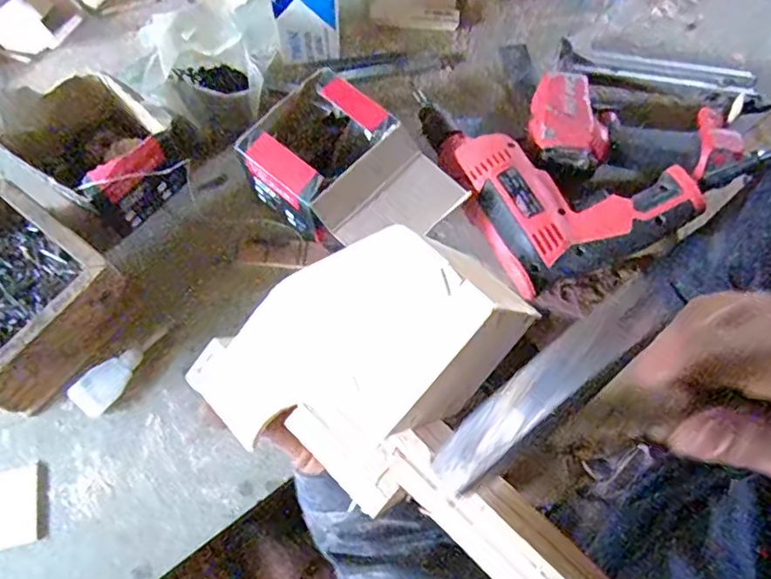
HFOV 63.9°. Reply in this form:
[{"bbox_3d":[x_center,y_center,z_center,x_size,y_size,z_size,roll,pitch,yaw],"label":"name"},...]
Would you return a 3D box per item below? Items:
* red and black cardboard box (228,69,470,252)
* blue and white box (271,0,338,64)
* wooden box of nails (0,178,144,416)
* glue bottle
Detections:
[{"bbox_3d":[-0.030,-0.097,0.561,0.178,0.078,0.123,38,74,15],"label":"red and black cardboard box"},{"bbox_3d":[-0.078,-0.269,0.607,0.059,0.090,0.018,-9,68,-2],"label":"blue and white box"},{"bbox_3d":[-0.316,0.008,0.529,0.157,0.066,0.142,37,74,15],"label":"wooden box of nails"},{"bbox_3d":[-0.228,0.067,0.534,0.032,0.017,0.090,38,74,15],"label":"glue bottle"}]

